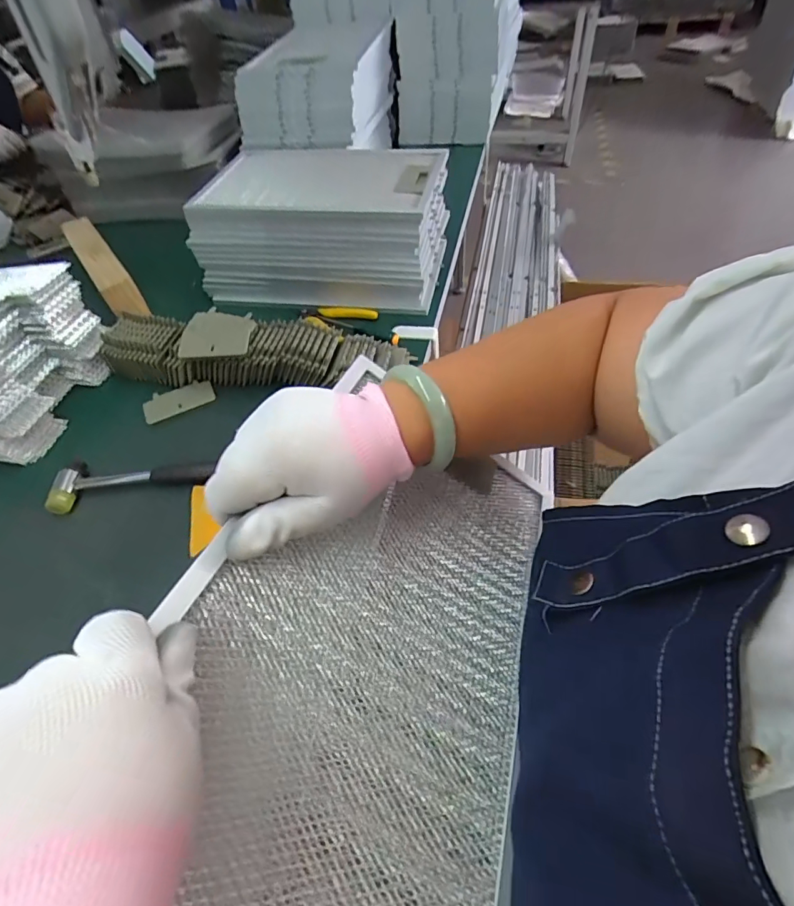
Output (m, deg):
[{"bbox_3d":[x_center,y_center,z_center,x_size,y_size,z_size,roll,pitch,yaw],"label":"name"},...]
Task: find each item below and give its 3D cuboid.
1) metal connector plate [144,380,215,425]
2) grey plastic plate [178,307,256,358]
[{"bbox_3d":[-0.276,-0.068,0.605,0.085,0.004,0.053,-25,52,-15],"label":"metal connector plate"},{"bbox_3d":[-0.224,-0.150,0.597,0.087,0.010,0.080,-2,54,1],"label":"grey plastic plate"}]

